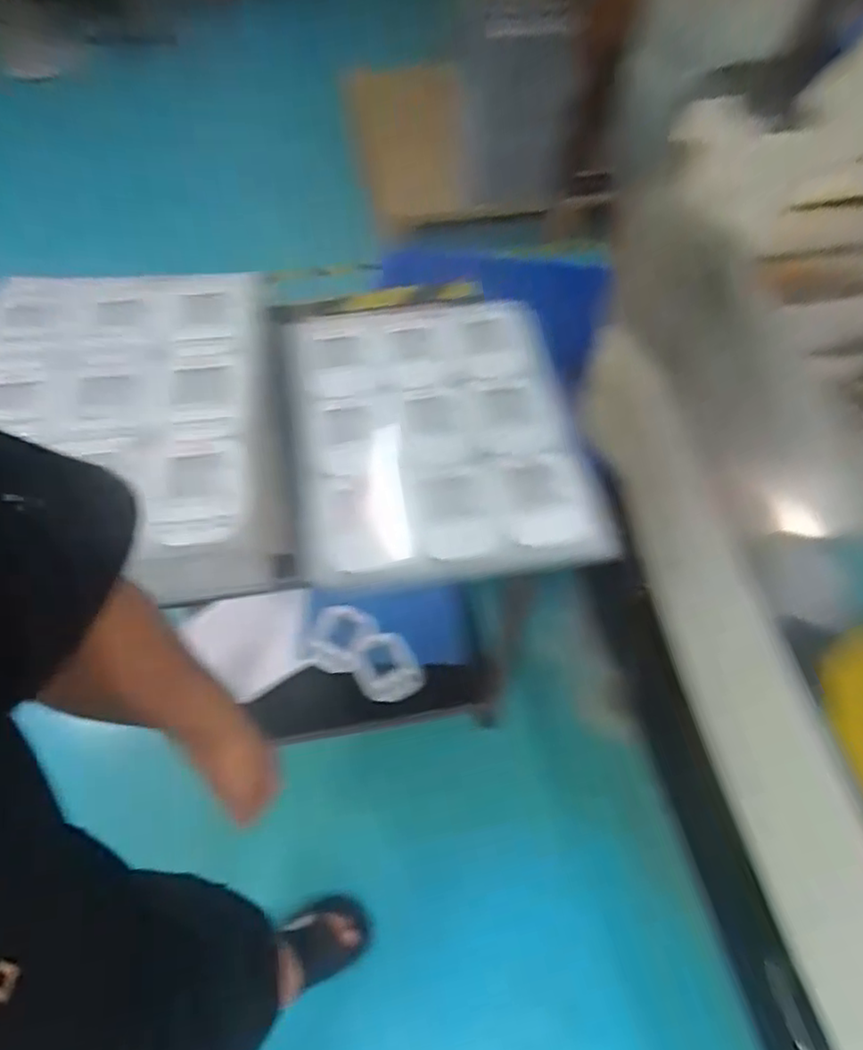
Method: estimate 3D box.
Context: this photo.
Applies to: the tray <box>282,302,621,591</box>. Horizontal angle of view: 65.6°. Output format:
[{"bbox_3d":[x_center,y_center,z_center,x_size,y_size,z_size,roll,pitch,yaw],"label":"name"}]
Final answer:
[{"bbox_3d":[0.001,-0.125,0.840,0.343,0.062,0.420,-9,55,-7],"label":"tray"}]

